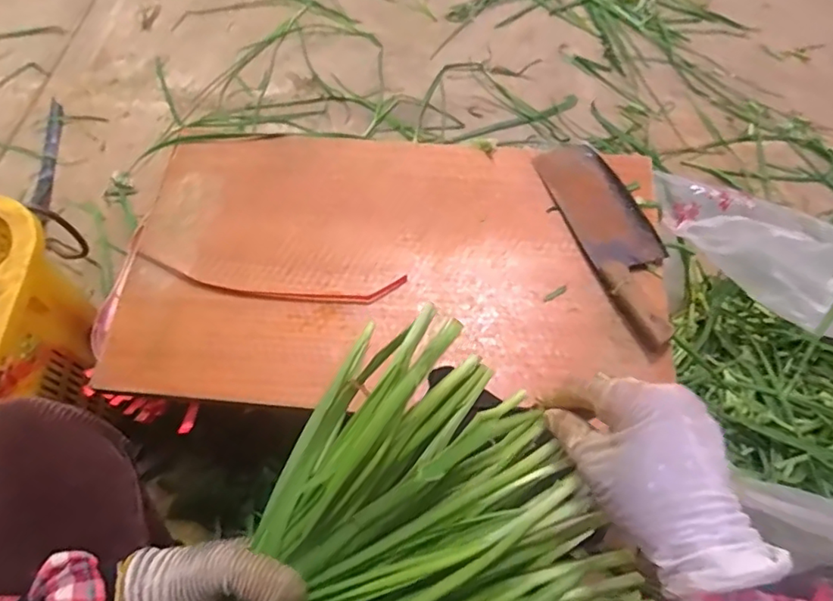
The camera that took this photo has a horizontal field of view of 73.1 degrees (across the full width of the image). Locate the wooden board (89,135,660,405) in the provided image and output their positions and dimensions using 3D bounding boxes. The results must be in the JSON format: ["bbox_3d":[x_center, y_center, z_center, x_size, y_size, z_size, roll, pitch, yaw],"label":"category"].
[{"bbox_3d":[-0.031,-0.046,0.648,0.583,0.026,0.326,2,66,2],"label":"wooden board"}]

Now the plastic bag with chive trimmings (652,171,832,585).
[{"bbox_3d":[0.543,0.086,0.717,0.409,0.258,0.491,2,66,2],"label":"plastic bag with chive trimmings"}]

